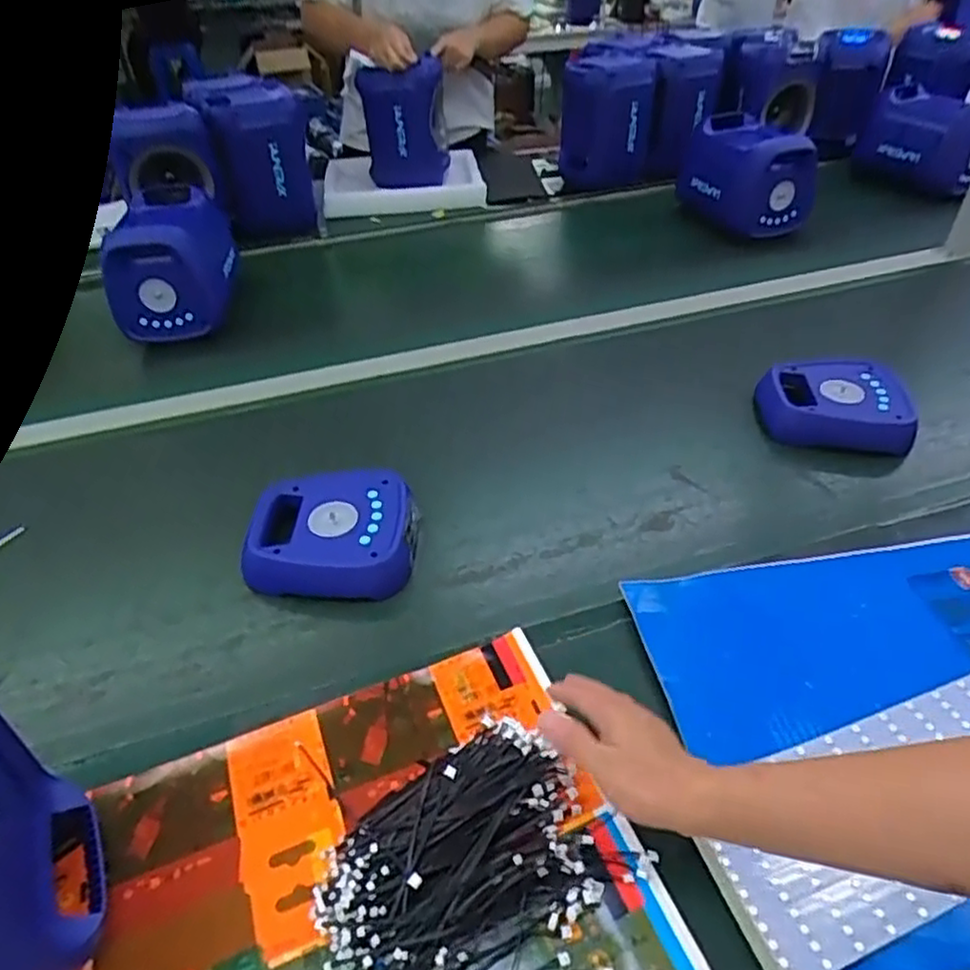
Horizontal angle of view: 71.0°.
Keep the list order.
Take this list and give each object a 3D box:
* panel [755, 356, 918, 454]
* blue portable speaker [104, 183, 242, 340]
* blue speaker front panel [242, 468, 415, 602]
[{"bbox_3d":[0.458,-0.105,0.896,0.184,0.055,0.158,5,46,14],"label":"panel"},{"bbox_3d":[-0.486,-0.346,1.064,0.159,0.163,0.201,-2,41,-1],"label":"blue portable speaker"},{"bbox_3d":[-0.163,0.052,0.736,0.177,0.052,0.147,-2,40,2],"label":"blue speaker front panel"}]

